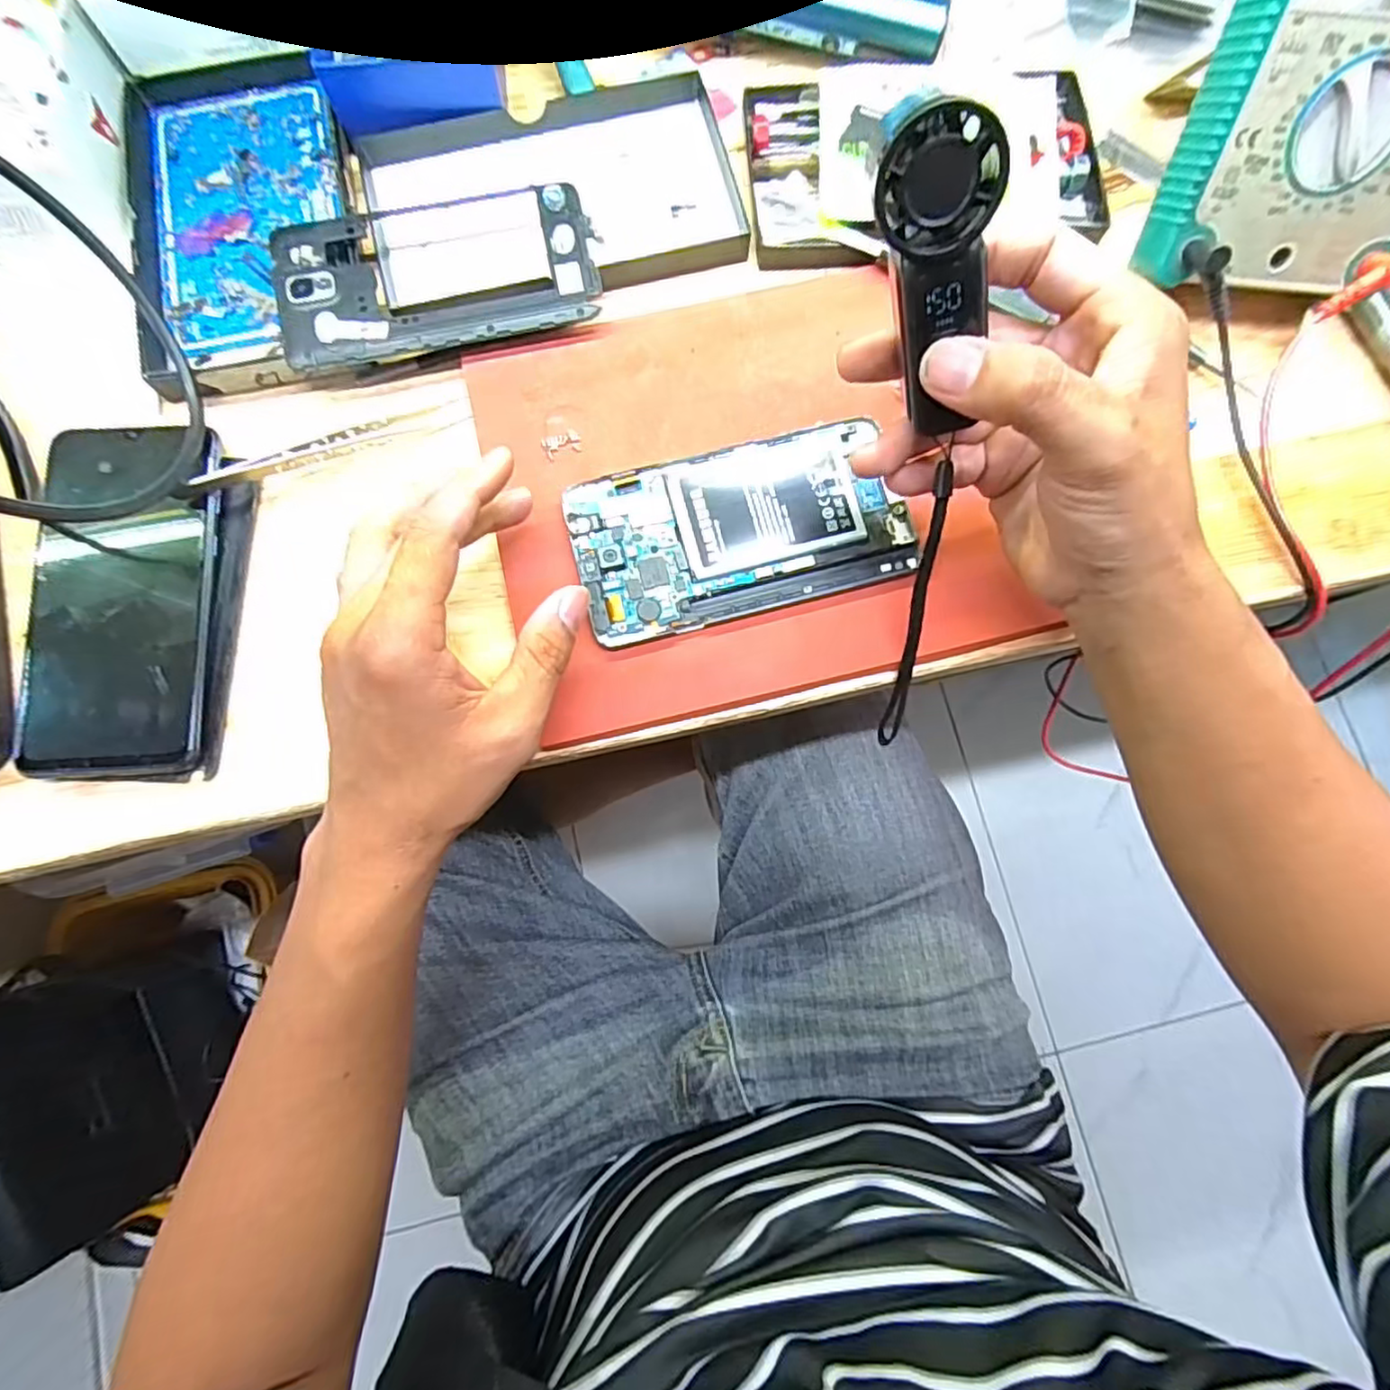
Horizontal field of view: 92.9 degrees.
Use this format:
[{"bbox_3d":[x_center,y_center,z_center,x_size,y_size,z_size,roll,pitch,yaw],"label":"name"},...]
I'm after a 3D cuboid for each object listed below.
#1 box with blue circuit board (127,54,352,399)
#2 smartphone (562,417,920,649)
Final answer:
[{"bbox_3d":[-0.222,-0.238,0.326,0.103,0.016,0.183,-12,80,-3],"label":"box with blue circuit board"},{"bbox_3d":[0.020,-0.075,0.295,0.145,0.014,0.078,-15,80,-3],"label":"smartphone"}]

